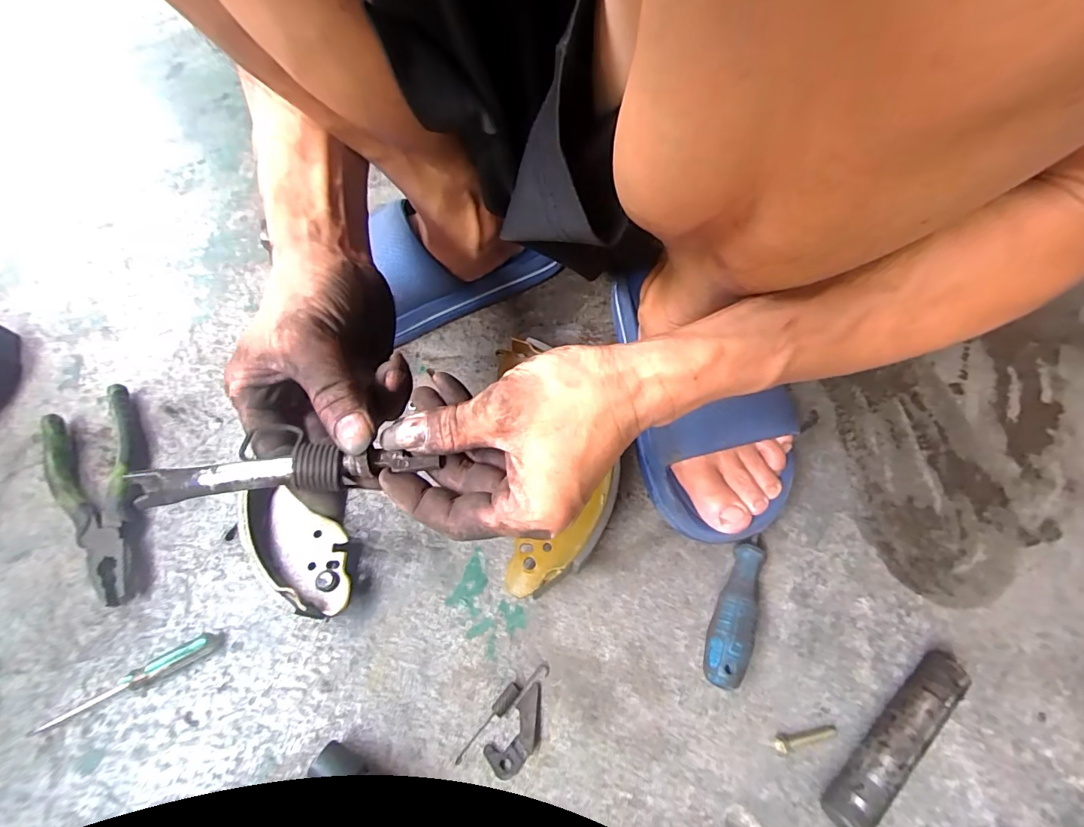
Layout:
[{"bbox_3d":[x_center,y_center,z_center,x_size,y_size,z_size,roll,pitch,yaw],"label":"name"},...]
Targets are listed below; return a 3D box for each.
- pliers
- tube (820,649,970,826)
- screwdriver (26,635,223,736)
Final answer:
[{"bbox_3d":[-0.359,0.062,0.378,0.063,0.021,0.198,-30,65,-16],"label":"pliers"},{"bbox_3d":[0.221,0.202,0.290,0.129,0.026,0.023,-36,66,-19],"label":"tube"},{"bbox_3d":[-0.278,0.182,0.312,0.114,0.012,0.015,-27,64,-15],"label":"screwdriver"}]

